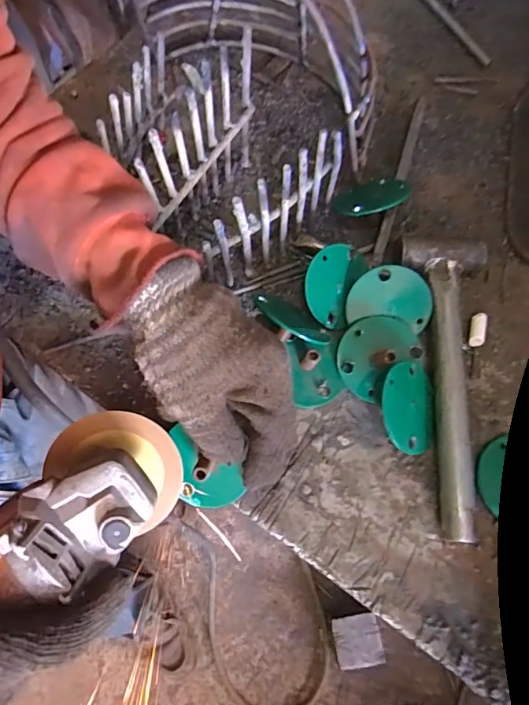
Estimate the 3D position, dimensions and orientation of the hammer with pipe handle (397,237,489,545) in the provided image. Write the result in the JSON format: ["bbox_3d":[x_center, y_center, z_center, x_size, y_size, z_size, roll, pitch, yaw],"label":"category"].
[{"bbox_3d":[0.131,0.018,0.362,0.069,0.033,0.236,10,71,4],"label":"hammer with pipe handle"}]

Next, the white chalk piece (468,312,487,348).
[{"bbox_3d":[0.180,-0.019,0.393,0.012,0.007,0.029,12,82,8],"label":"white chalk piece"}]

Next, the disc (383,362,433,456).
[{"bbox_3d":[0.109,0.041,0.347,0.054,0.006,0.065,7,78,-35],"label":"disc"}]

